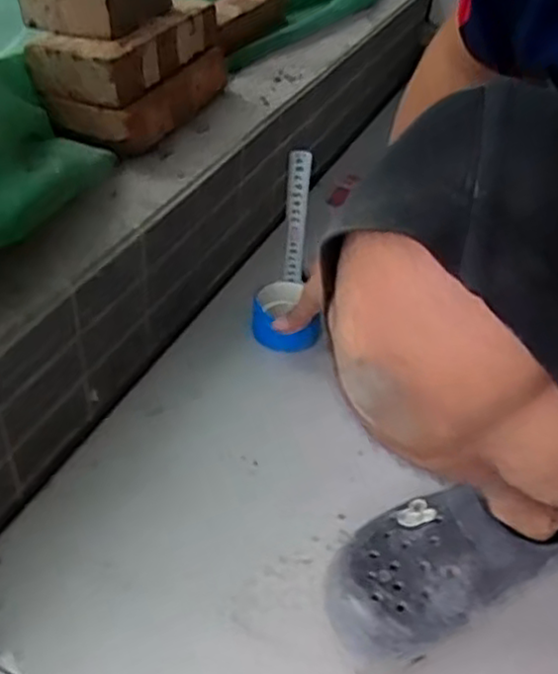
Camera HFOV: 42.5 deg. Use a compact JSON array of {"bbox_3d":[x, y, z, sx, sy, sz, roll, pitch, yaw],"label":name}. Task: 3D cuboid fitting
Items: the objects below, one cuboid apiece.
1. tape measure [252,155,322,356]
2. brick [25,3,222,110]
[{"bbox_3d":[0.016,-0.089,0.759,0.069,0.212,0.063,8,28,4],"label":"tape measure"},{"bbox_3d":[-0.158,-0.306,0.763,0.107,0.060,0.220,17,43,14],"label":"brick"}]

